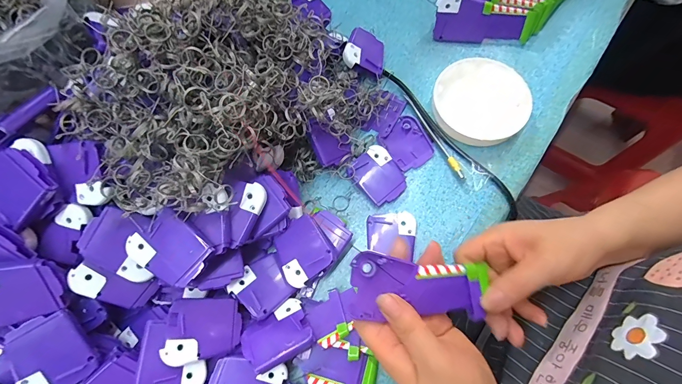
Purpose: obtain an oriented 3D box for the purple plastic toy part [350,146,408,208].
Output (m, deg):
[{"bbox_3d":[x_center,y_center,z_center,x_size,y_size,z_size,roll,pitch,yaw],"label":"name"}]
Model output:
[{"bbox_3d":[0.043,-0.018,0.361,0.050,0.010,0.059,-36,75,-10],"label":"purple plastic toy part"}]

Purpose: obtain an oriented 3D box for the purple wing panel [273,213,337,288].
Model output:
[{"bbox_3d":[-0.039,0.058,0.316,0.052,0.005,0.057,-36,70,3],"label":"purple wing panel"}]

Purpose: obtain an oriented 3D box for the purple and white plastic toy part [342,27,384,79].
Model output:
[{"bbox_3d":[0.029,-0.174,0.401,0.052,0.018,0.064,24,61,-21],"label":"purple and white plastic toy part"}]

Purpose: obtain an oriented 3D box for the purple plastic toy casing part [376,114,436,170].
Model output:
[{"bbox_3d":[0.077,-0.058,0.374,0.051,0.007,0.059,-30,74,-8],"label":"purple plastic toy casing part"}]

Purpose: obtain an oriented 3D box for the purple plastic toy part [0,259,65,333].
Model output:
[{"bbox_3d":[-0.250,0.076,0.244,0.059,0.008,0.054,-19,110,-16],"label":"purple plastic toy part"}]

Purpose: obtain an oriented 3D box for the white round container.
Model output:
[{"bbox_3d":[0.164,-0.106,0.378,0.102,0.026,0.105,0,72,1],"label":"white round container"}]

